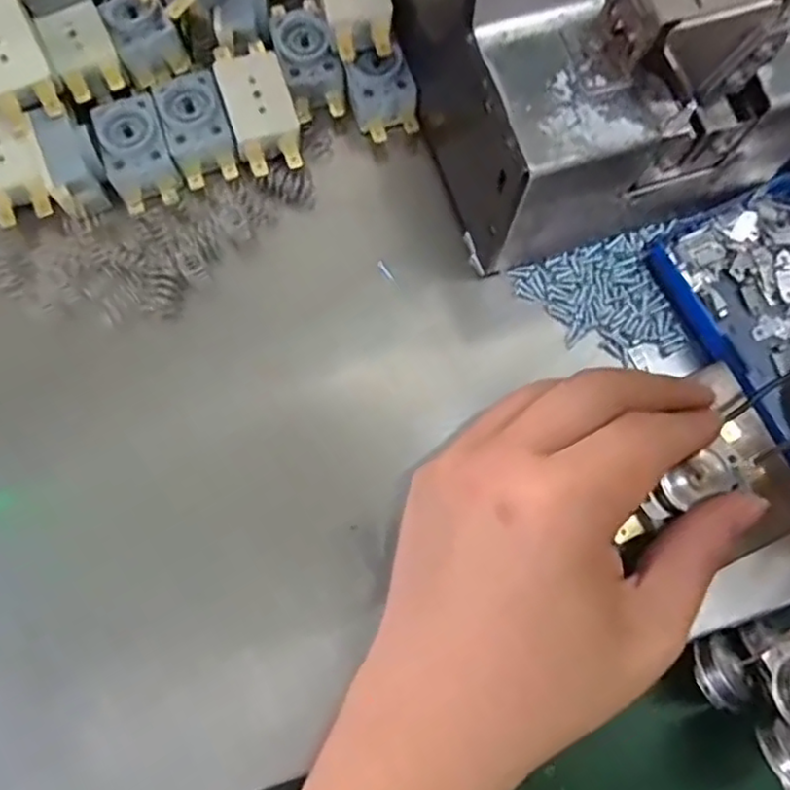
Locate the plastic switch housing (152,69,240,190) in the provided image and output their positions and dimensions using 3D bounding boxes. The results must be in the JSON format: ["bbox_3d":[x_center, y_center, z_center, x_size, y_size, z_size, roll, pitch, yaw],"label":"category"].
[{"bbox_3d":[-0.083,-0.113,0.275,0.026,0.012,0.047,-19,78,-5],"label":"plastic switch housing"}]

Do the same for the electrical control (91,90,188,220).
[{"bbox_3d":[-0.108,-0.102,0.271,0.027,0.015,0.048,-21,78,-6],"label":"electrical control"}]

